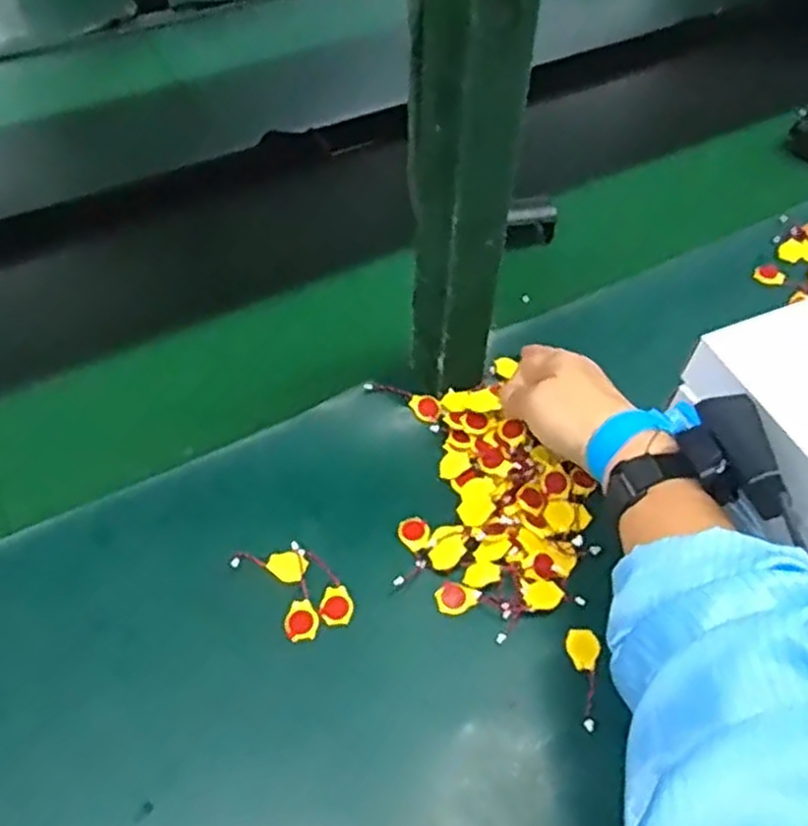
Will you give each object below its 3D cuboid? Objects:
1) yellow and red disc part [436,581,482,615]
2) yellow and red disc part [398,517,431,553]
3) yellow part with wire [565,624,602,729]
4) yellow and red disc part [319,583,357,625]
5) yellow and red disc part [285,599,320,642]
[{"bbox_3d":[0.033,0.117,0.474,0.026,0.004,0.020,16,65,15],"label":"yellow and red disc part"},{"bbox_3d":[0.007,0.079,0.499,0.019,0.005,0.023,-22,57,-18],"label":"yellow and red disc part"},{"bbox_3d":[0.109,0.155,0.447,0.018,0.006,0.059,-2,53,-4],"label":"yellow part with wire"},{"bbox_3d":[-0.041,0.119,0.469,0.022,0.004,0.023,5,55,-7],"label":"yellow and red disc part"},{"bbox_3d":[-0.062,0.128,0.465,0.019,0.008,0.024,10,53,5],"label":"yellow and red disc part"}]

